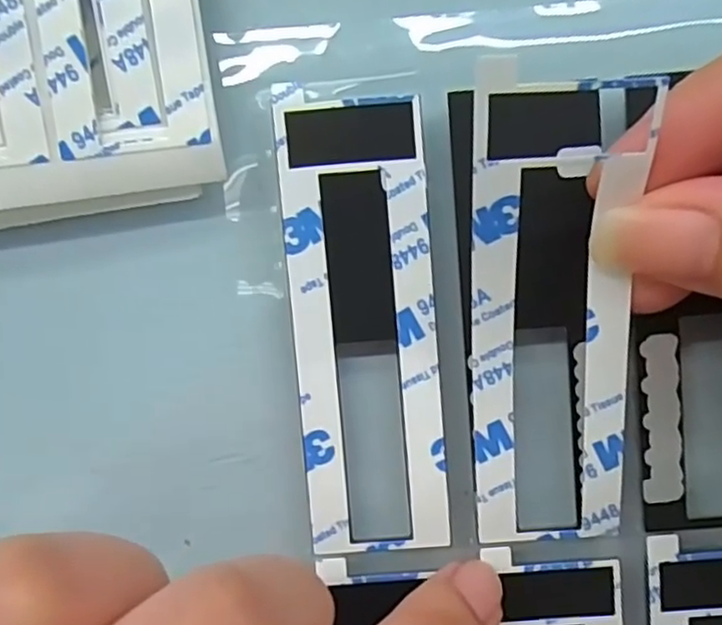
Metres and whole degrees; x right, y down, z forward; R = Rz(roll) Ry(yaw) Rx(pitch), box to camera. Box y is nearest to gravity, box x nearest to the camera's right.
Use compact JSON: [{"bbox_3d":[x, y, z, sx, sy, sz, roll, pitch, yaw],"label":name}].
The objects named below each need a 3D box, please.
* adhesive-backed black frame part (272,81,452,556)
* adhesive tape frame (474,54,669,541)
[{"bbox_3d":[0.001,0.003,0.128,0.027,0.004,0.087,-5,97,1],"label":"adhesive-backed black frame part"},{"bbox_3d":[0.033,0.002,0.119,0.029,0.010,0.088,-9,110,2],"label":"adhesive tape frame"}]

